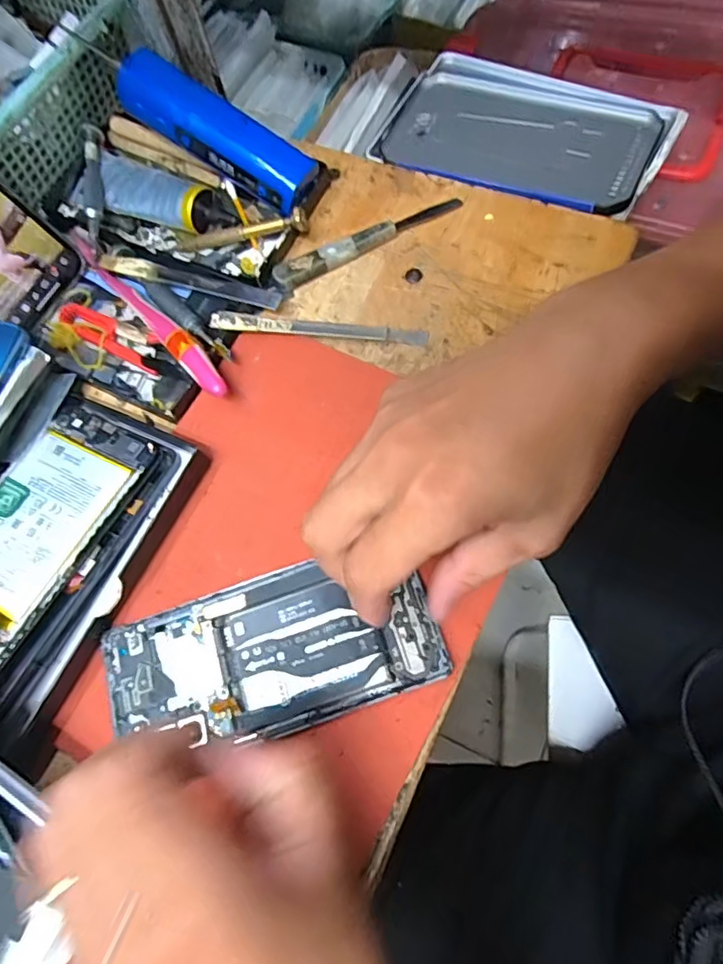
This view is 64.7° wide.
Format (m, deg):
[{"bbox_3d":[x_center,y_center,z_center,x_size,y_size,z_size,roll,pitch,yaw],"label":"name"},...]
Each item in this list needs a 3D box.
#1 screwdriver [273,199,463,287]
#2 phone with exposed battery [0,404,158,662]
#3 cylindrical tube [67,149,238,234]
[{"bbox_3d":[0.005,-0.157,0.367,0.131,0.010,0.015,-26,68,-4],"label":"screwdriver"},{"bbox_3d":[-0.175,0.027,0.296,0.068,0.004,0.149,23,67,16],"label":"phone with exposed battery"},{"bbox_3d":[-0.144,-0.201,0.391,0.133,0.023,0.042,19,72,13],"label":"cylindrical tube"}]

